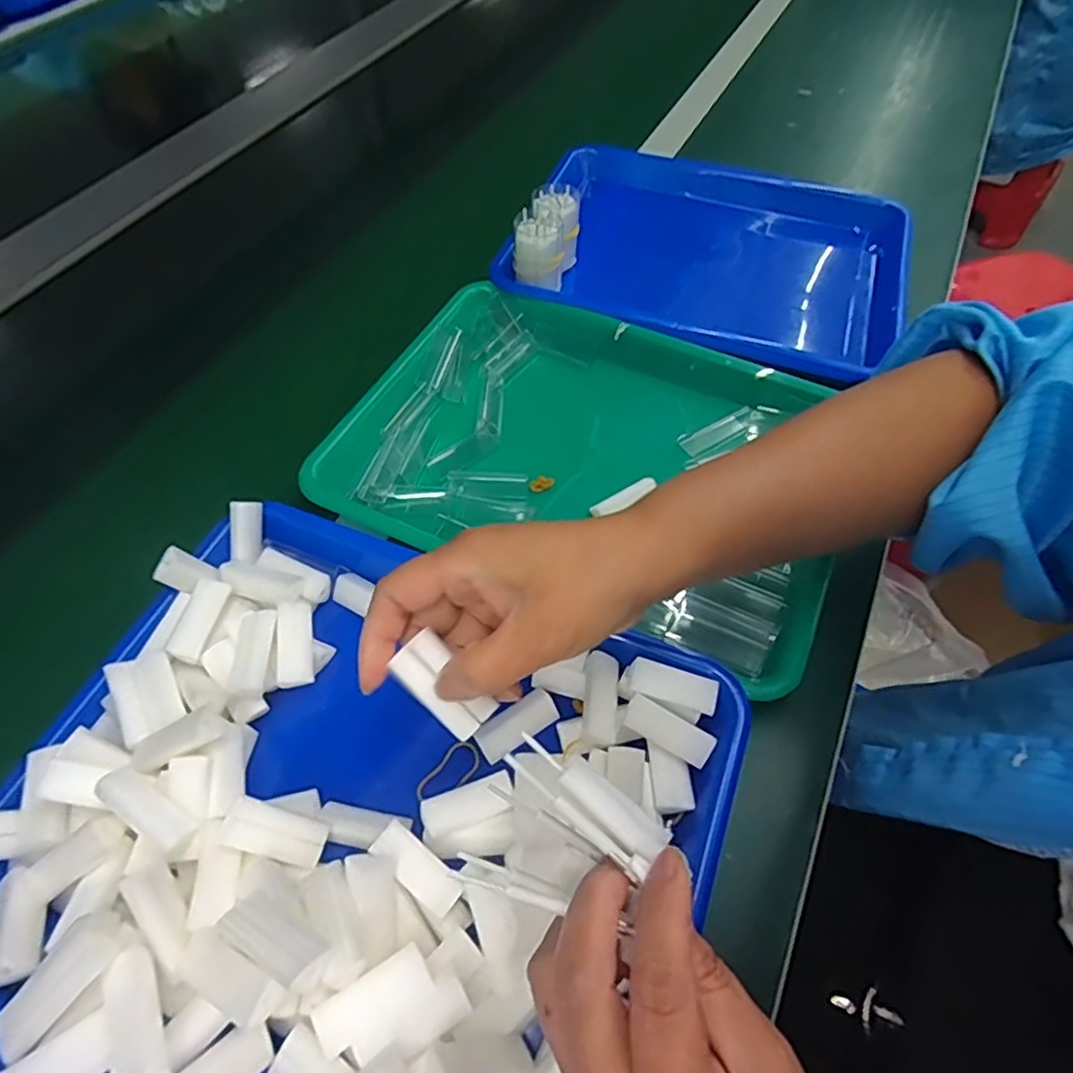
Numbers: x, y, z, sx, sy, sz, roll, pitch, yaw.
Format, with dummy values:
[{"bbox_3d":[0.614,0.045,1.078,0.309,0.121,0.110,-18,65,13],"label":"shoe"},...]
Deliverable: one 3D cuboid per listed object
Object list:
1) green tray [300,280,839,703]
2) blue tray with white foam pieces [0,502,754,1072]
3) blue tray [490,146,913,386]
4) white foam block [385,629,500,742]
[{"bbox_3d":[0.037,-0.060,0.446,0.328,0.038,0.240,22,60,14],"label":"green tray"},{"bbox_3d":[-0.079,0.127,0.310,0.328,0.060,0.255,19,59,13],"label":"blue tray with white foam pieces"},{"bbox_3d":[0.156,-0.241,0.584,0.324,0.071,0.245,15,58,10],"label":"blue tray"},{"bbox_3d":[-0.039,0.062,0.263,0.044,0.006,0.020,47,66,0],"label":"white foam block"}]

